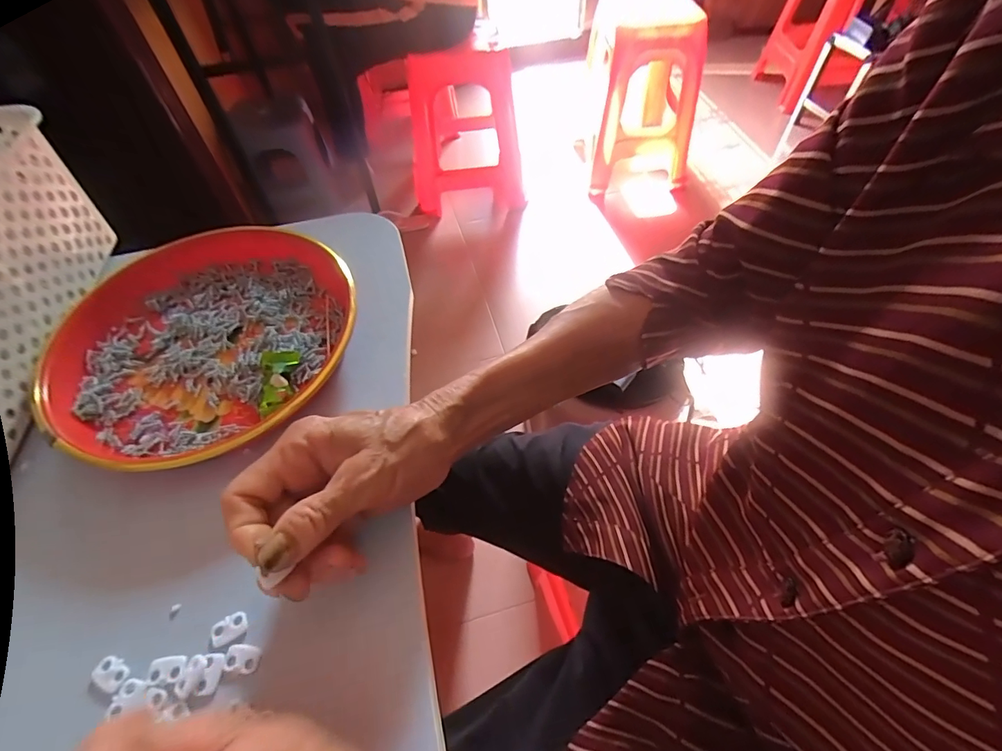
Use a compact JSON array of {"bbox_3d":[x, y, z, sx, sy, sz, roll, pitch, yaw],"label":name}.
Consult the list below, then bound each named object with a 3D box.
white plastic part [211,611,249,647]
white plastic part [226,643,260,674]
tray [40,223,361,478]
[{"bbox_3d":[-0.146,0.135,0.244,0.019,0.004,0.013,-26,57,-15],"label":"white plastic part"},{"bbox_3d":[-0.134,0.146,0.235,0.019,0.004,0.012,5,55,6],"label":"white plastic part"},{"bbox_3d":[-0.224,-0.029,0.343,0.204,0.035,0.208,9,55,9],"label":"tray"}]

